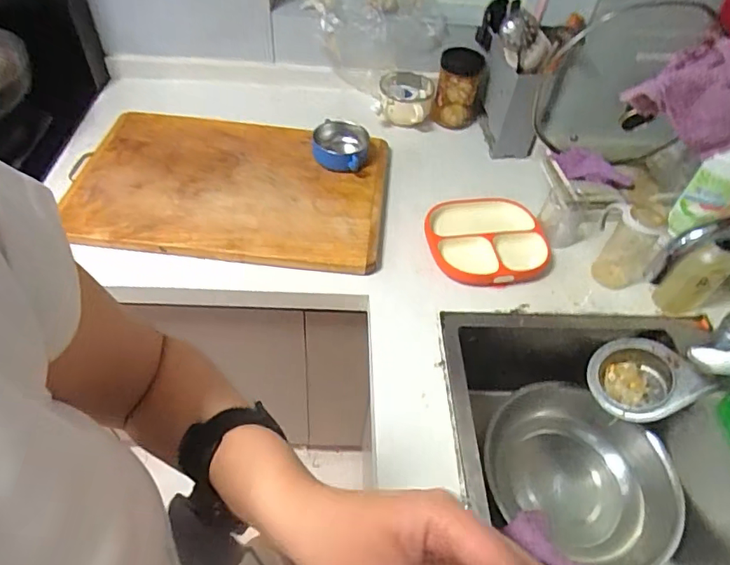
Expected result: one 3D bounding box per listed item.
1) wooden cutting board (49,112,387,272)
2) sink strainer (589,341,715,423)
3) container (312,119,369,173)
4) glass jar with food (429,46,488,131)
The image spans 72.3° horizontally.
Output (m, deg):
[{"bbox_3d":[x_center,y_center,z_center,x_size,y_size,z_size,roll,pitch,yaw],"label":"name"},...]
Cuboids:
[{"bbox_3d":[-0.224,-0.182,0.899,0.514,0.030,0.361,4,50,-2],"label":"wooden cutting board"},{"bbox_3d":[0.430,0.153,0.783,0.141,0.068,0.141,-33,45,9],"label":"sink strainer"},{"bbox_3d":[-0.047,-0.256,0.956,0.103,0.051,0.114,3,50,-3],"label":"container"},{"bbox_3d":[0.206,-0.418,1.087,0.104,0.130,0.100,12,50,5],"label":"glass jar with food"}]

